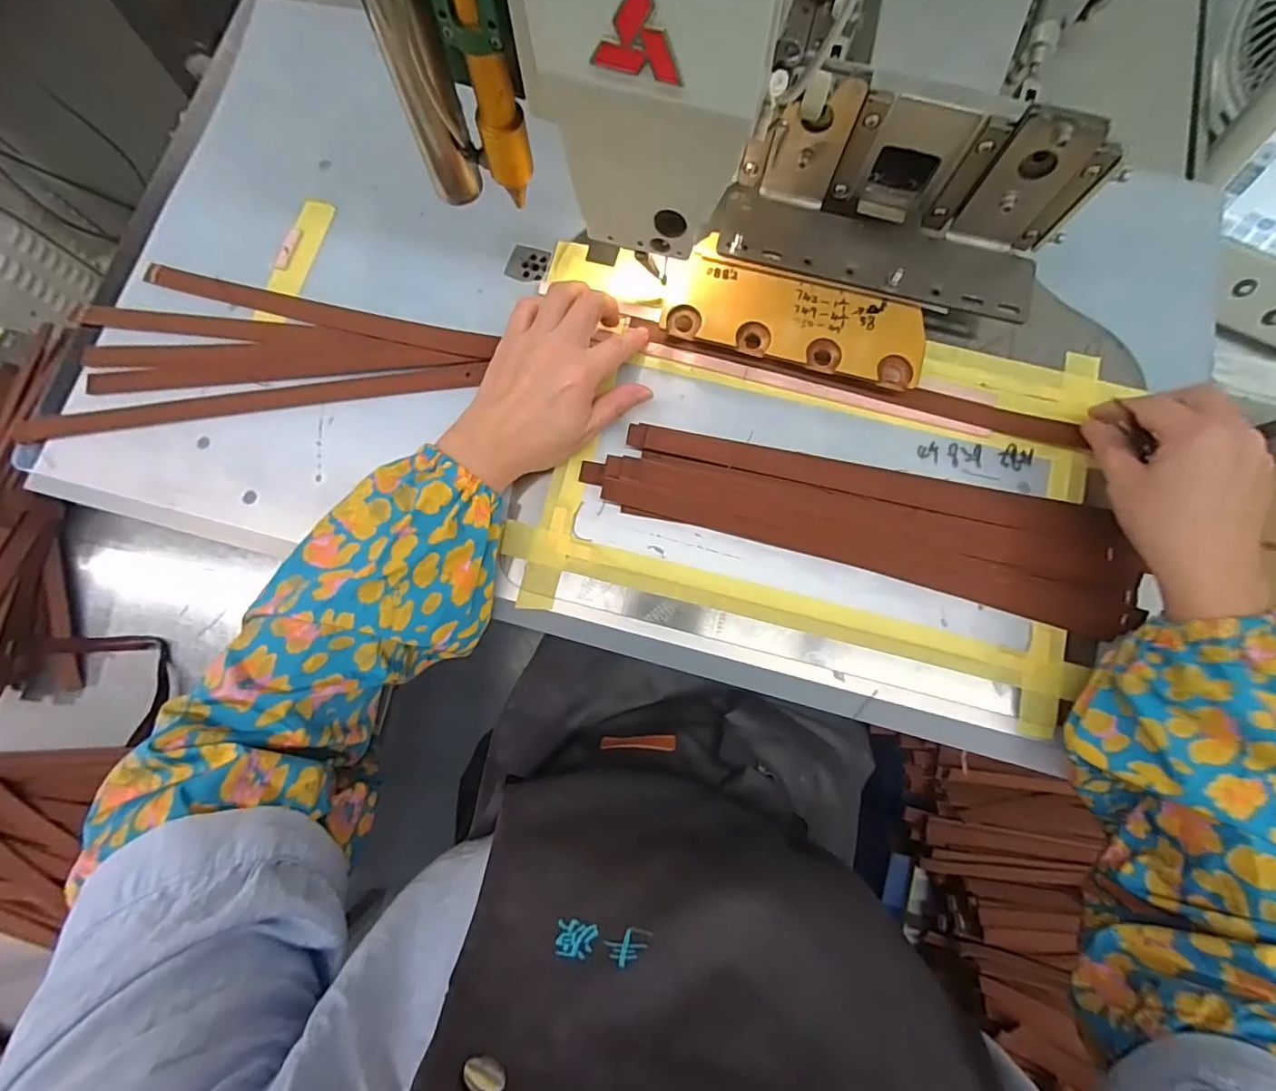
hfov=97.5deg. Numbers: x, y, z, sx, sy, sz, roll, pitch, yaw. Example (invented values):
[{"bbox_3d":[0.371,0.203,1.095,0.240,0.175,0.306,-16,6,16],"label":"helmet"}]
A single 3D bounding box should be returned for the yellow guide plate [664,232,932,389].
[{"bbox_3d":[0.109,-0.160,0.393,0.181,0.010,0.064,15,85,3],"label":"yellow guide plate"}]

